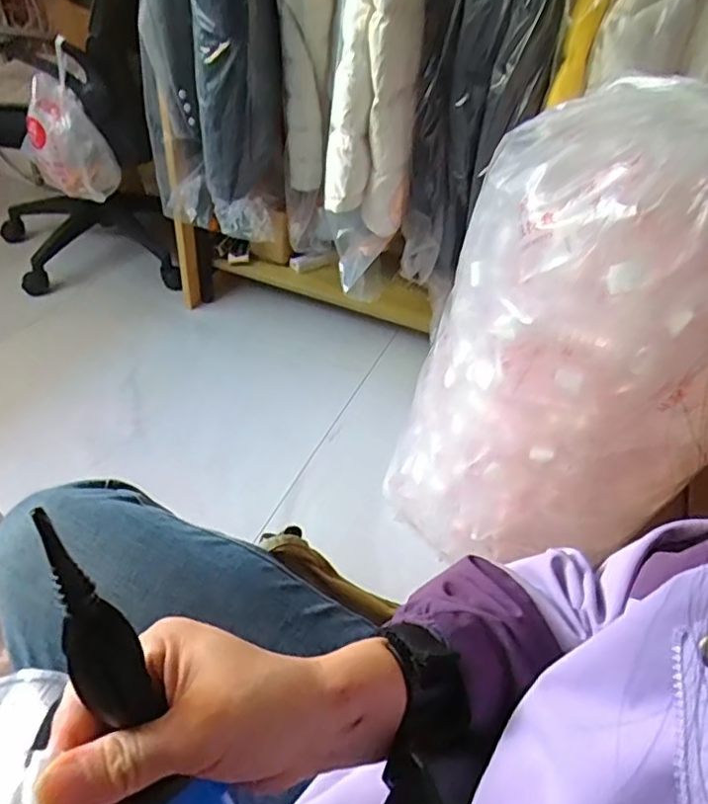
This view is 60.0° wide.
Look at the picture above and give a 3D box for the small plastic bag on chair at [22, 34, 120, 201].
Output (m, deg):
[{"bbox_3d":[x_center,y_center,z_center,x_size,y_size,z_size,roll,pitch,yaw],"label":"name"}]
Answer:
[{"bbox_3d":[-0.624,-0.585,1.339,0.181,0.252,0.092,-12,45,-19],"label":"small plastic bag on chair"}]

